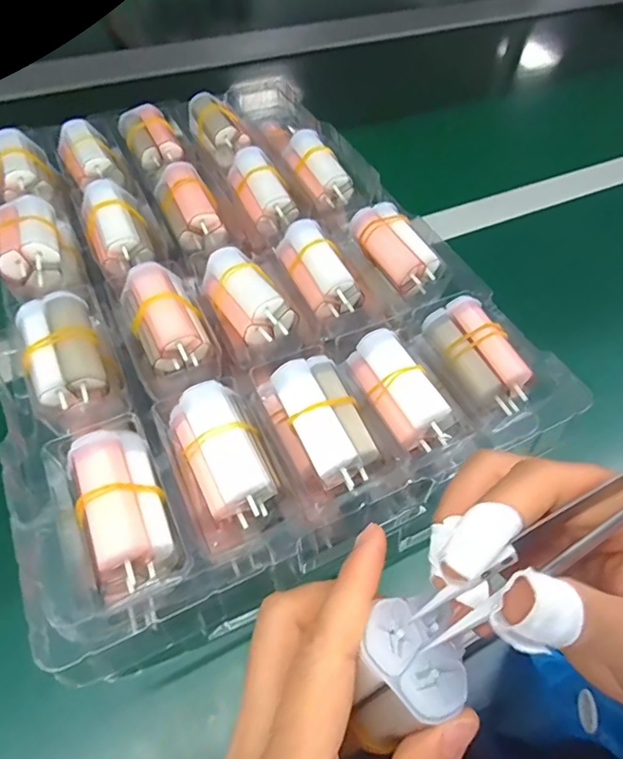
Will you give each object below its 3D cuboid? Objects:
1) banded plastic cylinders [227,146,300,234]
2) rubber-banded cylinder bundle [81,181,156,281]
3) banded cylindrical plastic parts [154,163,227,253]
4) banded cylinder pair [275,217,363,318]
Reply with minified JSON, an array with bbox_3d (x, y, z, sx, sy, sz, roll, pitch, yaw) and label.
[{"bbox_3d":[-0.036,-0.137,0.362,0.033,0.025,0.069,-36,65,11],"label":"banded plastic cylinders"},{"bbox_3d":[-0.127,-0.101,0.327,0.036,0.027,0.060,-16,57,-14],"label":"rubber-banded cylinder bundle"},{"bbox_3d":[-0.084,-0.121,0.343,0.035,0.023,0.065,-17,58,-15],"label":"banded cylindrical plastic parts"},{"bbox_3d":[0.003,-0.071,0.315,0.030,0.024,0.065,-23,59,-18],"label":"banded cylinder pair"}]

